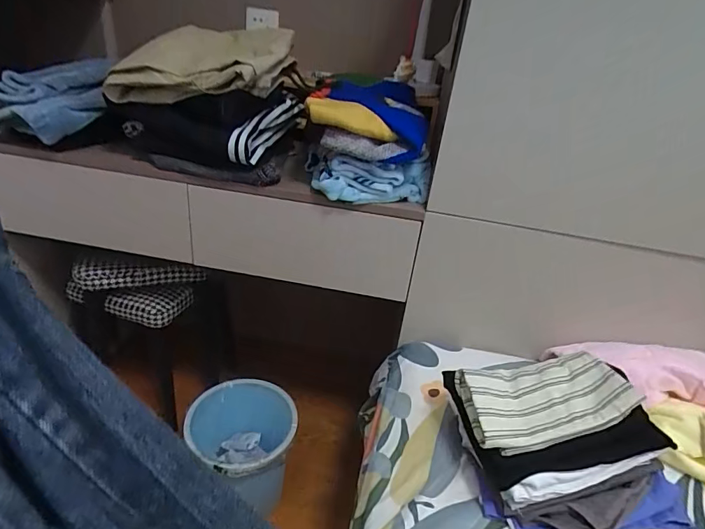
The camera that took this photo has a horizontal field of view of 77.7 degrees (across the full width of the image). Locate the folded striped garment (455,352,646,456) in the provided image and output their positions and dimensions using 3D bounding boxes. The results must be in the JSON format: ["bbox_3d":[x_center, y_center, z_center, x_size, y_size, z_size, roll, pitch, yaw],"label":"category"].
[{"bbox_3d":[0.261,0.178,0.609,0.222,0.052,0.128,-1,30,-15],"label":"folded striped garment"}]

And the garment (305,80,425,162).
[{"bbox_3d":[0.034,-0.297,0.857,0.225,0.085,0.321,9,29,4],"label":"garment"}]

